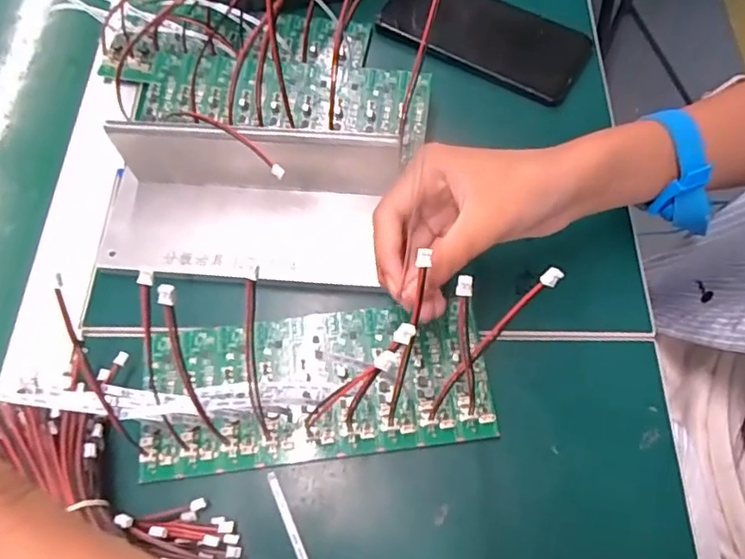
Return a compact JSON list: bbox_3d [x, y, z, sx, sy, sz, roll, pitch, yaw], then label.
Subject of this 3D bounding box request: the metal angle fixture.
[{"bbox_3d":[-0.078,-0.044,0.342,0.192,0.060,0.072,4,65,4],"label":"metal angle fixture"}]

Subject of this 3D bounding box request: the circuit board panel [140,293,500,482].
[{"bbox_3d":[-0.033,0.060,0.326,0.192,0.012,0.084,-7,65,-1],"label":"circuit board panel"}]

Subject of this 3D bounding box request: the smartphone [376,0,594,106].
[{"bbox_3d":[0.086,-0.191,0.436,0.156,0.011,0.070,28,69,14],"label":"smartphone"}]

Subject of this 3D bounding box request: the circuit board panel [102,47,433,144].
[{"bbox_3d":[-0.083,-0.131,0.400,0.242,0.023,0.063,10,66,7],"label":"circuit board panel"}]

